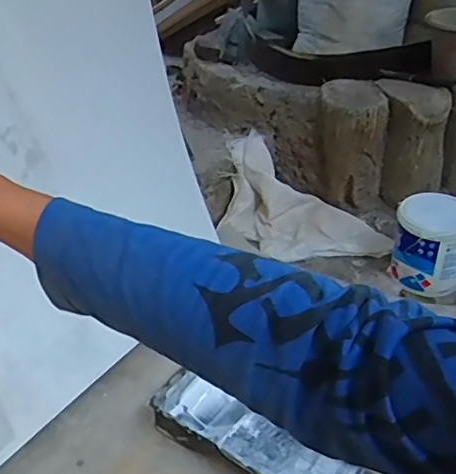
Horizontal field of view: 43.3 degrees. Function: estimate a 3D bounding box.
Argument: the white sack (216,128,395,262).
[{"bbox_3d":[0.218,-0.099,1.604,0.460,0.236,0.259,4,33,9],"label":"white sack"}]

